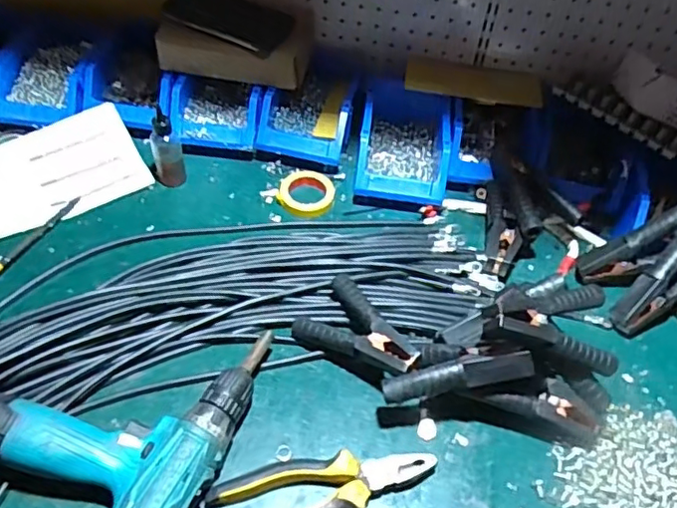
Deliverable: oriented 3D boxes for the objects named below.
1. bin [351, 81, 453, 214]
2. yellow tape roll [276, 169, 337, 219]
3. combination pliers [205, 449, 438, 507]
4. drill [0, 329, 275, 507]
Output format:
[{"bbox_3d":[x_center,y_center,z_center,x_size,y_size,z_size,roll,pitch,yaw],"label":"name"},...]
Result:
[{"bbox_3d":[0.089,-0.156,0.807,0.116,0.073,0.200,9,48,3],"label":"bin"},{"bbox_3d":[-0.042,-0.078,0.767,0.070,0.012,0.074,3,49,-3],"label":"yellow tape roll"},{"bbox_3d":[-0.013,0.206,0.533,0.196,0.033,0.069,-12,51,-16],"label":"combination pliers"},{"bbox_3d":[-0.172,0.132,0.548,0.188,0.089,0.232,27,51,18],"label":"drill"}]

